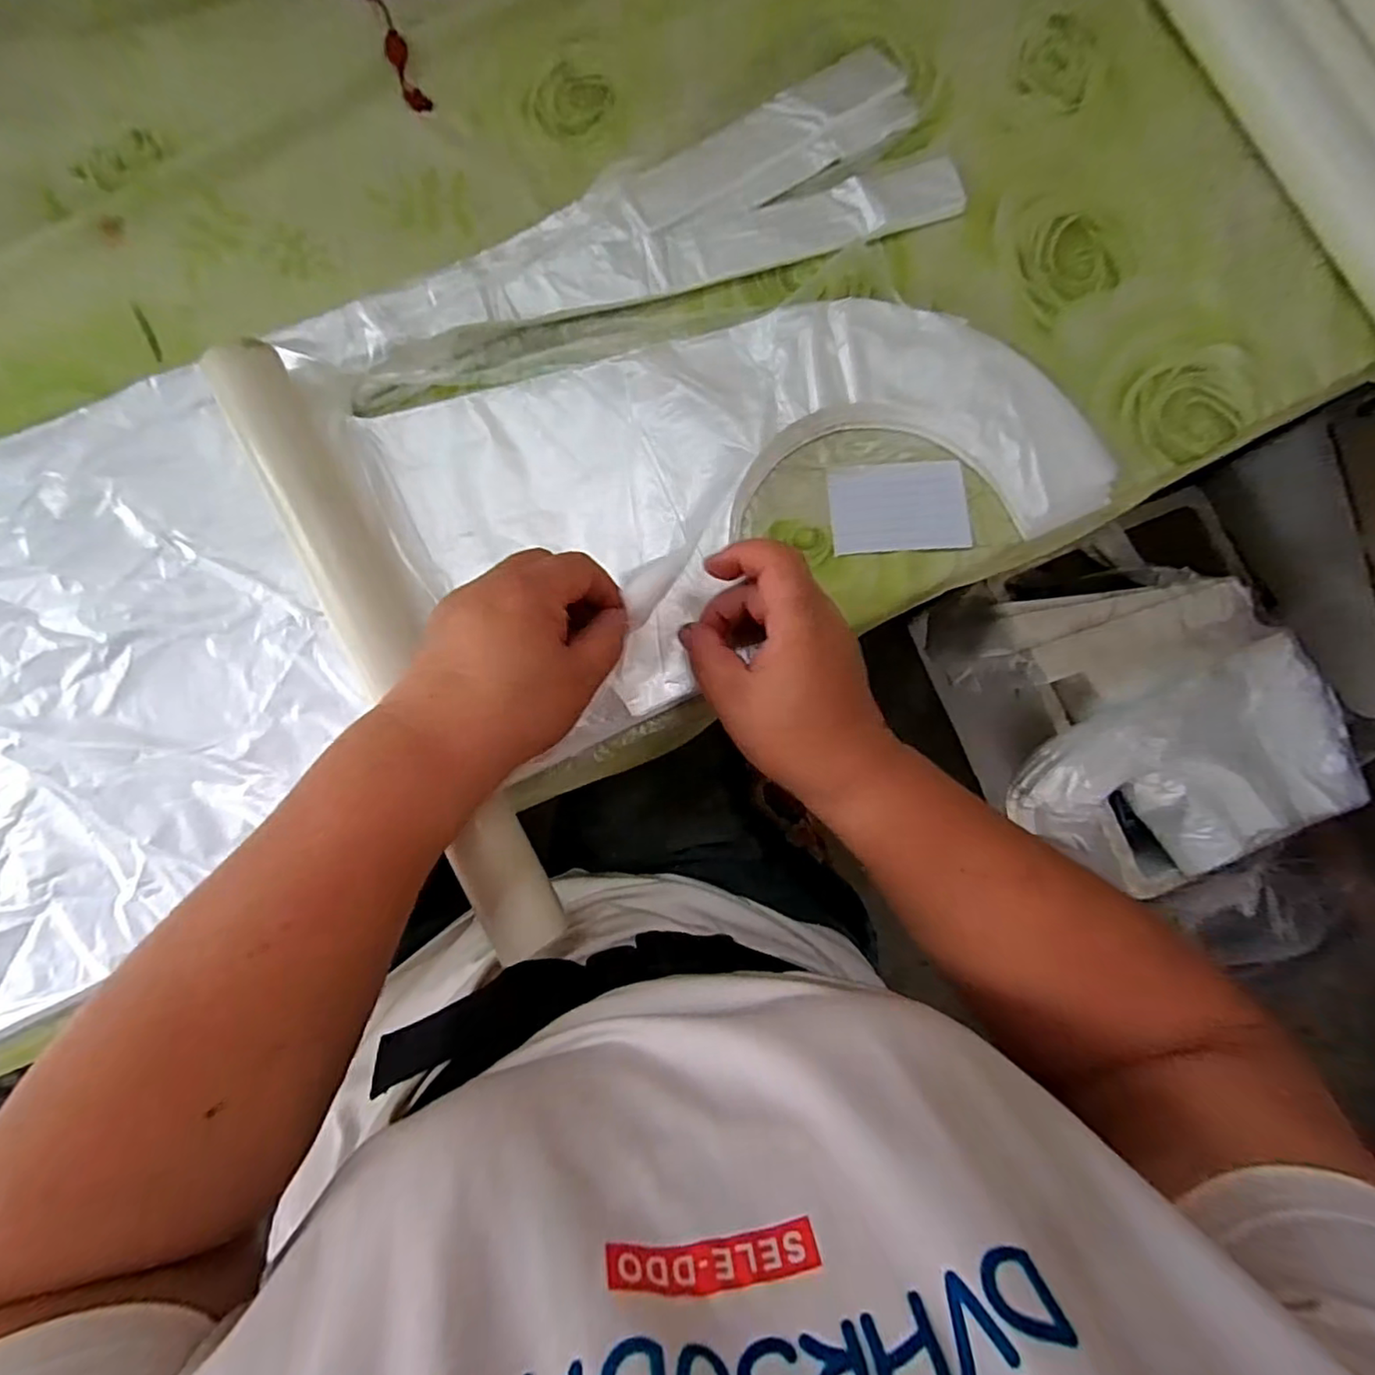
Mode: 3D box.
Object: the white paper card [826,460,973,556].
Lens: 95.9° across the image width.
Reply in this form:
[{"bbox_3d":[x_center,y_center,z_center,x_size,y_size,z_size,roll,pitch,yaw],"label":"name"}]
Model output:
[{"bbox_3d":[0.134,-0.115,0.395,0.086,0.005,0.058,-4,83,-3],"label":"white paper card"}]

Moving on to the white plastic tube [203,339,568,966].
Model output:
[{"bbox_3d":[-0.161,-0.023,0.334,0.038,0.037,0.357,-27,85,-6],"label":"white plastic tube"}]

